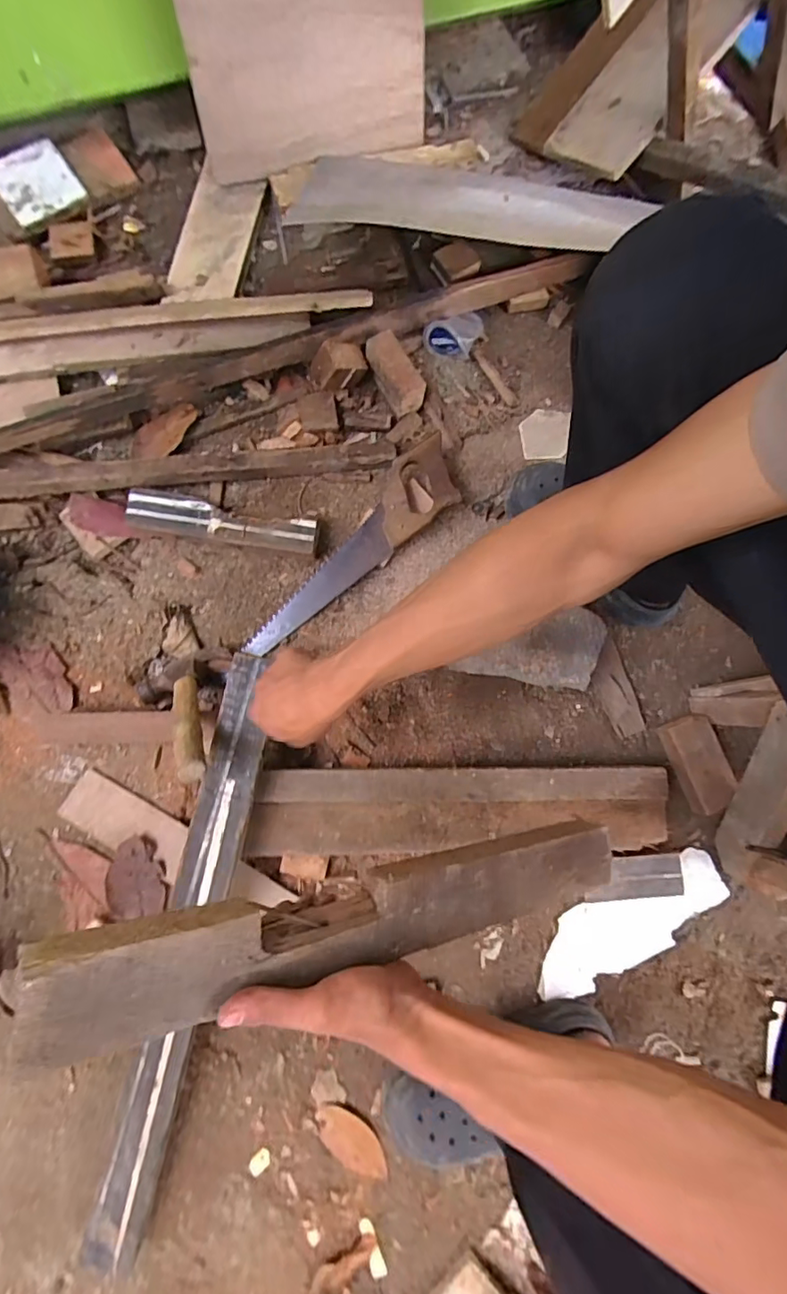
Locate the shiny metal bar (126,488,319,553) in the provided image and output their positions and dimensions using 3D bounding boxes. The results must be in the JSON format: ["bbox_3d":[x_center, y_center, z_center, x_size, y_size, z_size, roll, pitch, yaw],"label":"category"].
[{"bbox_3d":[-0.223,-0.162,0.703,0.249,0.039,0.055,10,80,-3],"label":"shiny metal bar"}]

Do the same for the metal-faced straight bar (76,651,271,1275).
[{"bbox_3d":[-0.222,0.328,0.579,0.062,0.024,0.647,12,85,1],"label":"metal-faced straight bar"}]

